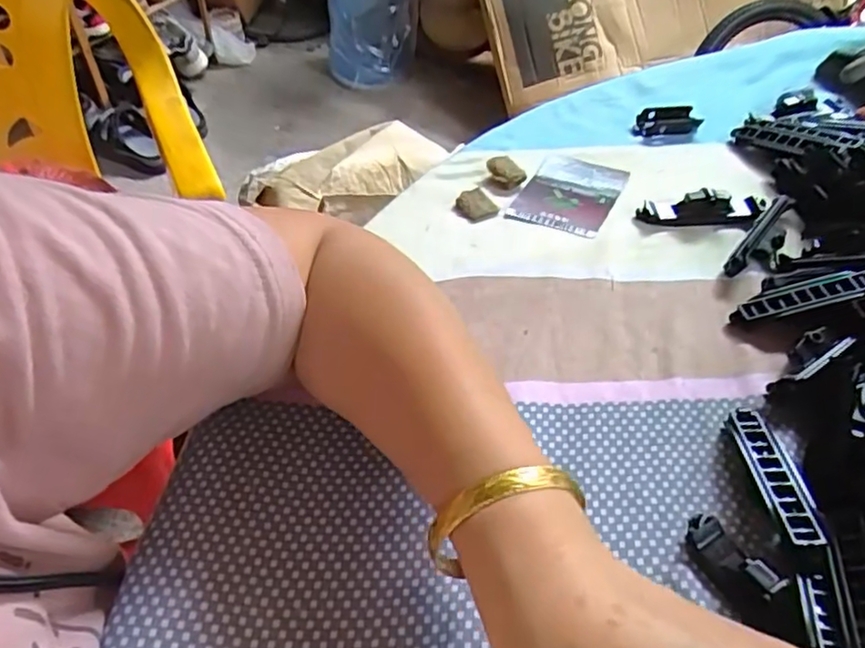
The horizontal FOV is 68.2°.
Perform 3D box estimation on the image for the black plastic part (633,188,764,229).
[{"bbox_3d":[0.174,-0.075,0.410,0.081,0.018,0.021,0,50,0],"label":"black plastic part"}]

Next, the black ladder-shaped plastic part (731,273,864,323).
[{"bbox_3d":[0.206,-0.015,0.353,0.076,0.004,0.018,-15,49,9],"label":"black ladder-shaped plastic part"}]

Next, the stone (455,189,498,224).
[{"bbox_3d":[0.028,-0.079,0.427,0.022,0.005,0.028,-31,56,-23],"label":"stone"}]

